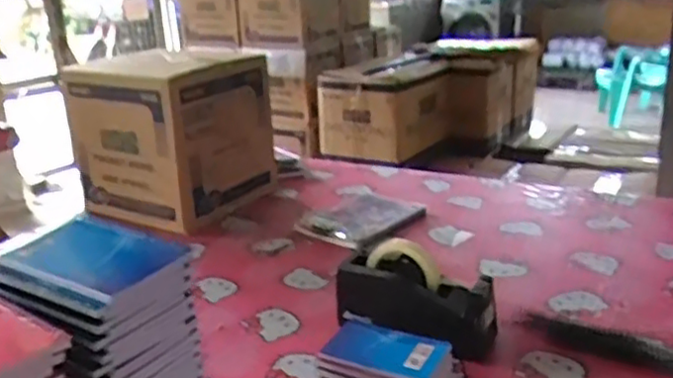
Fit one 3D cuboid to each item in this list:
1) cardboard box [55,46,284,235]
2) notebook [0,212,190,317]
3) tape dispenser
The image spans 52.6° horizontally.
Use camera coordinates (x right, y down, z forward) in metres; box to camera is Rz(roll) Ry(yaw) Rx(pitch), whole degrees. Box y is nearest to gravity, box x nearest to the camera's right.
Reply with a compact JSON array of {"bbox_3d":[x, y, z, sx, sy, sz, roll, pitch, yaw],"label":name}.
[{"bbox_3d":[-0.327,-0.109,1.399,0.309,0.291,0.288,9,23,29],"label":"cardboard box"},{"bbox_3d":[-0.189,0.052,0.519,0.128,0.009,0.090,10,32,30],"label":"notebook"},{"bbox_3d":[0.103,0.137,0.877,0.201,0.126,0.068,6,21,22],"label":"tape dispenser"}]

